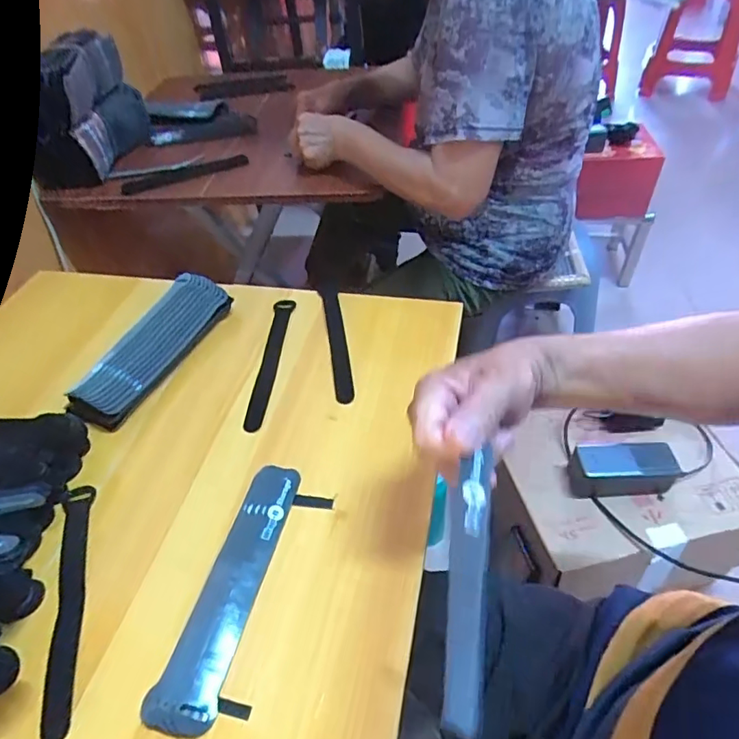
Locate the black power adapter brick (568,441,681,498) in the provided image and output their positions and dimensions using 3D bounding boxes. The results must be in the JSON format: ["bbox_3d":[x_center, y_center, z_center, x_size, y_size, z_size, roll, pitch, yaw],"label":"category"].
[{"bbox_3d":[0.348,0.139,0.725,0.138,0.059,0.054,-3,46,3],"label":"black power adapter brick"}]

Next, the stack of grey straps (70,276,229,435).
[{"bbox_3d":[-0.237,-0.026,0.570,0.071,0.037,0.202,17,50,21],"label":"stack of grey straps"}]

